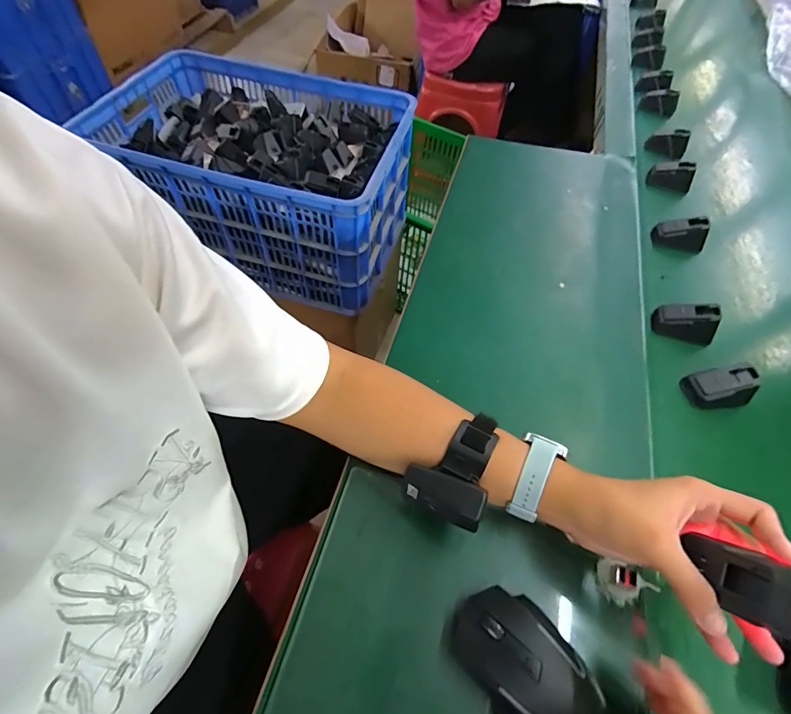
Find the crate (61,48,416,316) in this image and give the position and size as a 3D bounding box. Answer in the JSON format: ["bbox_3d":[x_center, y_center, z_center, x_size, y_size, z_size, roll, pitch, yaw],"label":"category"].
[{"bbox_3d":[-0.307,-0.424,0.964,0.658,0.276,0.408,19,58,11],"label":"crate"}]

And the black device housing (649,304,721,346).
[{"bbox_3d":[0.358,-0.045,0.518,0.067,0.041,0.043,21,59,12],"label":"black device housing"}]

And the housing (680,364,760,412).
[{"bbox_3d":[0.362,0.036,0.463,0.064,0.033,0.041,-4,57,-4],"label":"housing"}]

